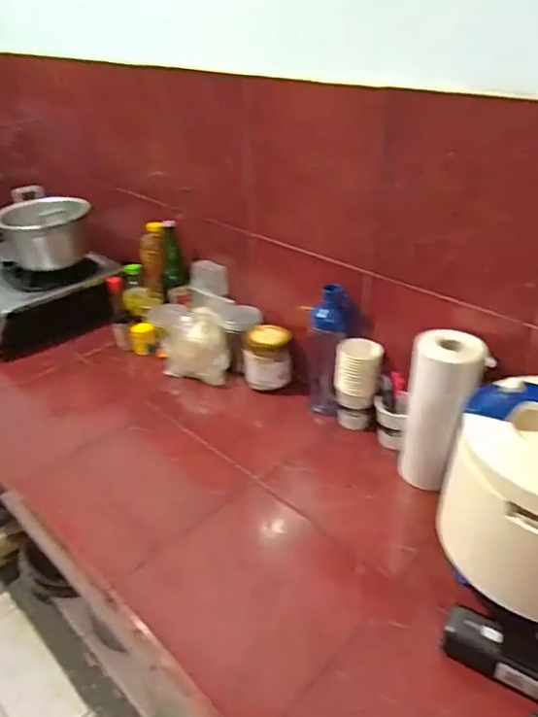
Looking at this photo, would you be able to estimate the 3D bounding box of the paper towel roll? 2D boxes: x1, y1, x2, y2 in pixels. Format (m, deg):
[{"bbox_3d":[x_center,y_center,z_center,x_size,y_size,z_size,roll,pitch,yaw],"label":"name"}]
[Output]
[{"bbox_3d":[0.280,0.087,0.930,0.109,0.257,0.086,11,35,19],"label":"paper towel roll"}]

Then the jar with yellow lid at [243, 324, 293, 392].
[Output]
[{"bbox_3d":[-0.001,0.002,1.192,0.100,0.112,0.092,-1,33,1],"label":"jar with yellow lid"}]

